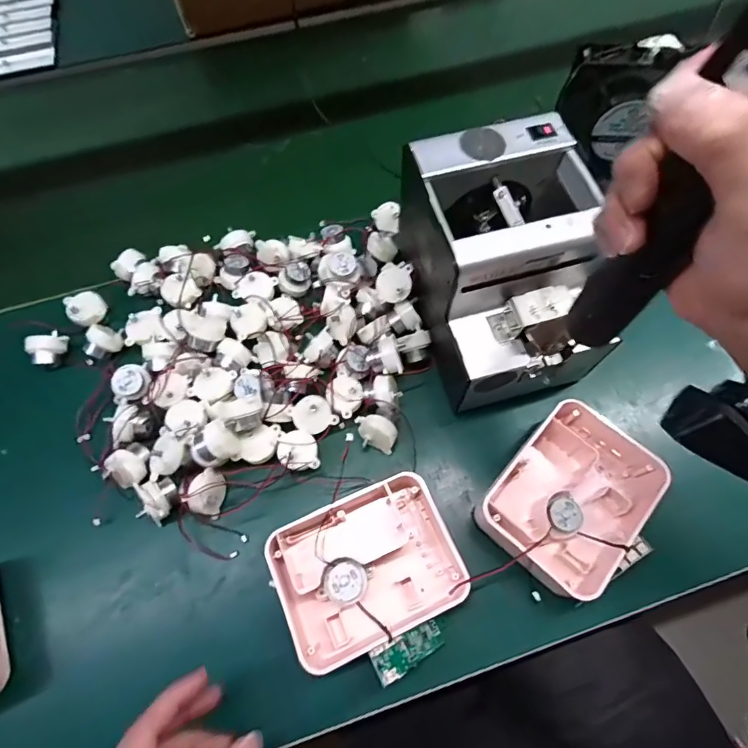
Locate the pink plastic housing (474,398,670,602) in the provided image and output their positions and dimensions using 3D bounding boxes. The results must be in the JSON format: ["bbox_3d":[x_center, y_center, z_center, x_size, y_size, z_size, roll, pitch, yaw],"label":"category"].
[{"bbox_3d":[0.160,0.098,0.366,0.106,0.046,0.146,37,71,18],"label":"pink plastic housing"}]

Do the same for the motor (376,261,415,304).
[{"bbox_3d":[0.019,-0.084,0.423,0.032,0.018,0.035,7,97,12],"label":"motor"}]

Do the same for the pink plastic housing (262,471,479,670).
[{"bbox_3d":[-0.005,0.143,0.346,0.128,0.042,0.102,-22,66,-8],"label":"pink plastic housing"}]

